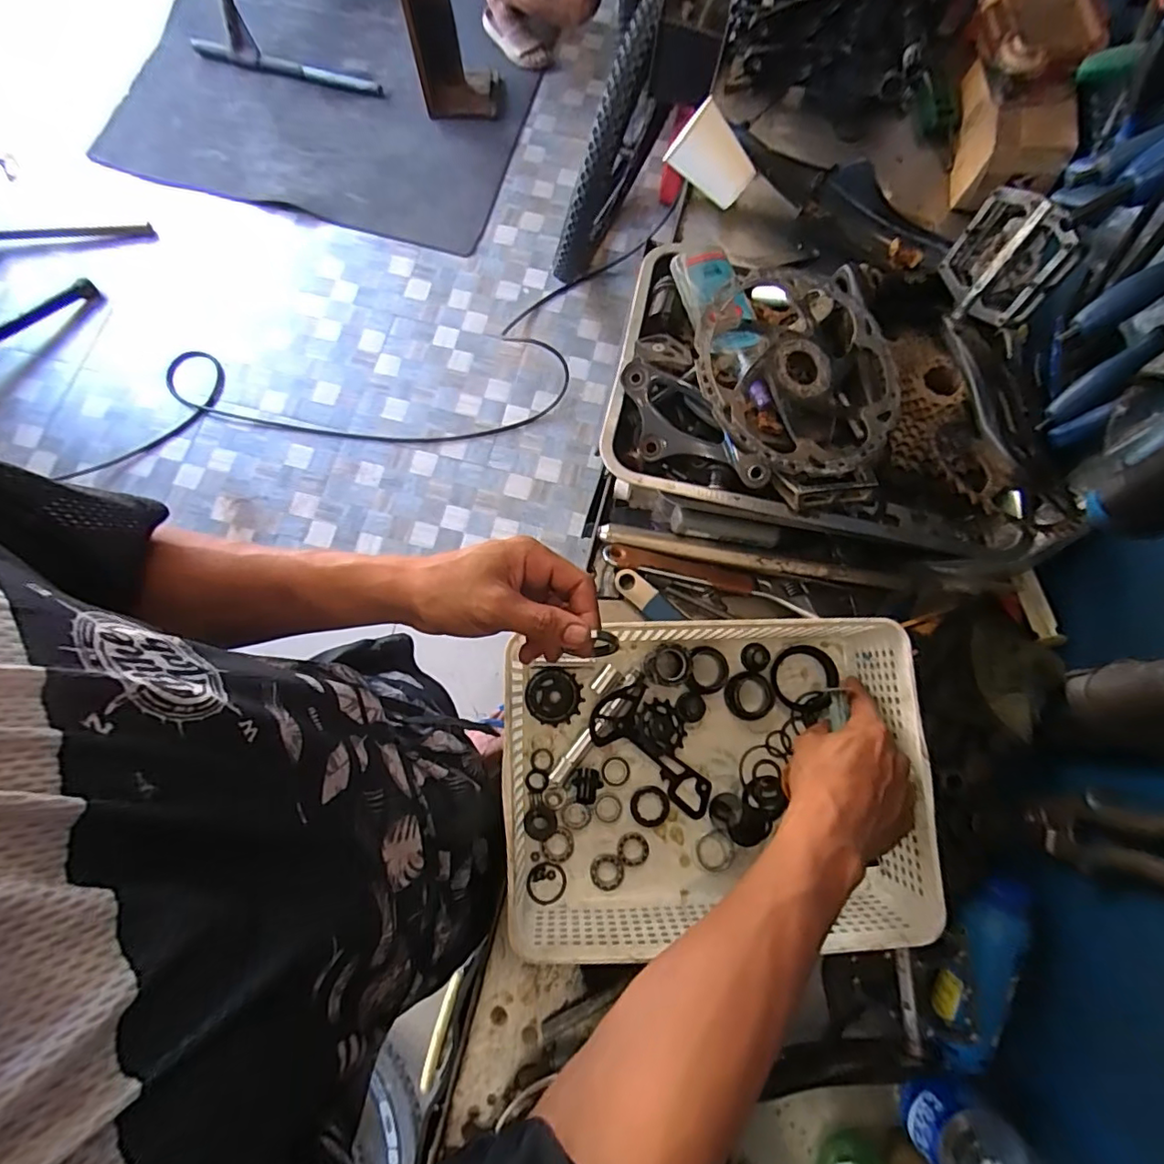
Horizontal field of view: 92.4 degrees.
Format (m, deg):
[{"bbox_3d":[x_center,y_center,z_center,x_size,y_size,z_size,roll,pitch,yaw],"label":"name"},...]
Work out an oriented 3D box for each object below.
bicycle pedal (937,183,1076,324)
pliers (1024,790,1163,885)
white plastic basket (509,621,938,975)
[{"bbox_3d":[0.376,-0.292,0.507,0.025,0.097,0.102,-8,58,-21],"label":"bicycle pedal"},{"bbox_3d":[0.381,0.178,0.377,0.020,0.179,0.048,10,76,1],"label":"pliers"},{"bbox_3d":[0.106,0.162,0.470,0.323,0.093,0.241,-1,76,-2],"label":"white plastic basket"}]

